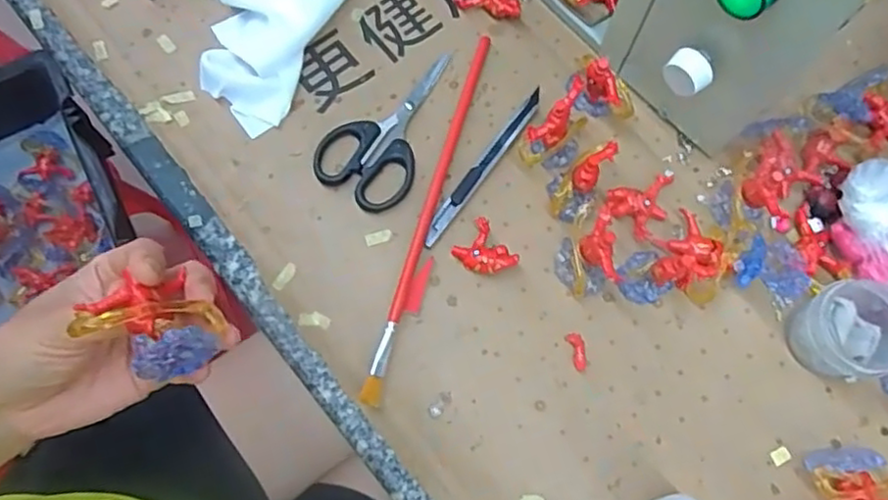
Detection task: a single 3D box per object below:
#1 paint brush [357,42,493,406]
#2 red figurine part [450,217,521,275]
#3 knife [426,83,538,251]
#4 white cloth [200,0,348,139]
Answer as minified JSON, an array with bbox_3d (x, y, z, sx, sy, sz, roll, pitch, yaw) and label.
[{"bbox_3d":[-0.008,-0.030,0.417,0.010,0.015,0.259,15,75,5],"label":"paint brush"},{"bbox_3d":[0.026,0.002,0.408,0.029,0.015,0.036,-43,78,-10],"label":"red figurine part"},{"bbox_3d":[0.026,-0.056,0.427,0.010,0.006,0.131,36,78,10],"label":"knife"},{"bbox_3d":[-0.116,-0.157,0.453,0.090,0.022,0.151,4,74,2],"label":"white cloth"}]

